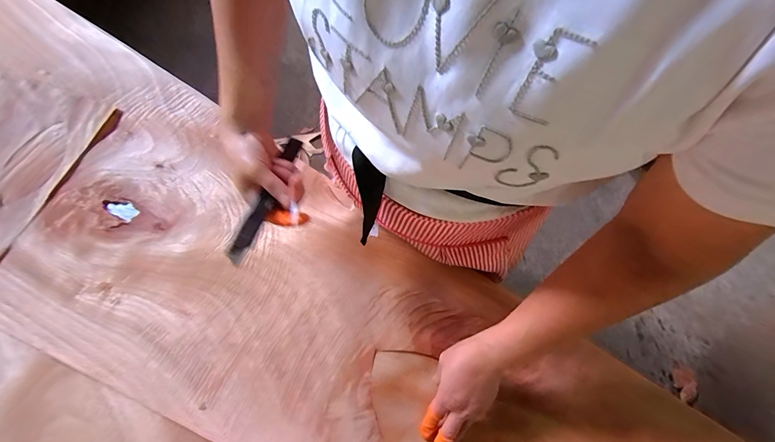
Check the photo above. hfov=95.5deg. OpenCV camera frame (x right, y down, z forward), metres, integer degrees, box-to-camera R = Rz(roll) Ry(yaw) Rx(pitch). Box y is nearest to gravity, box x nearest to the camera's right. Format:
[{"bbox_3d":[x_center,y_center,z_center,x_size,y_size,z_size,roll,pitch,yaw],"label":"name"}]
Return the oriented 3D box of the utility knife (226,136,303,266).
[{"bbox_3d":[-0.136,-0.031,0.397,0.017,0.010,0.170,14,61,7],"label":"utility knife"}]

